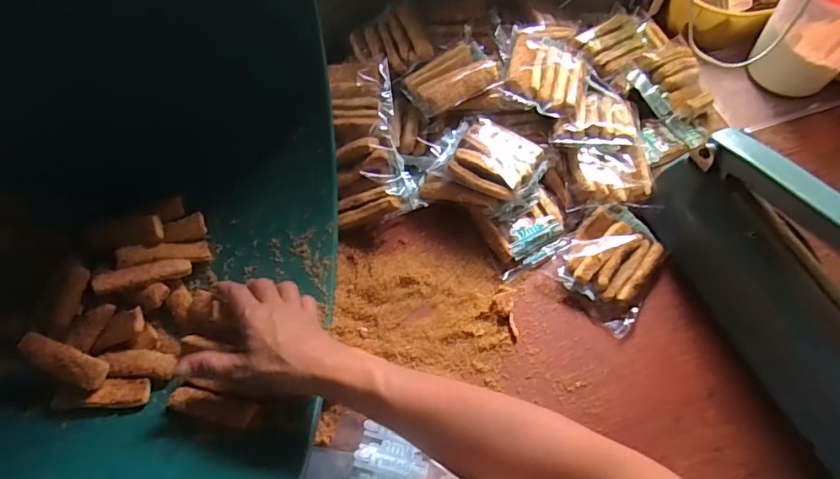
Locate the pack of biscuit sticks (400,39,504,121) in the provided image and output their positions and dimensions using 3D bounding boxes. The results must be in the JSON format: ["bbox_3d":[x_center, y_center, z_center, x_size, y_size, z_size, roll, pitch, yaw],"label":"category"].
[{"bbox_3d":[0.038,-0.172,0.533,0.112,0.029,0.069,-28,66,-16],"label":"pack of biscuit sticks"}]

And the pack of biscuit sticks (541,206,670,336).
[{"bbox_3d":[0.185,0.024,0.493,0.090,0.030,0.105,38,67,17],"label":"pack of biscuit sticks"}]

